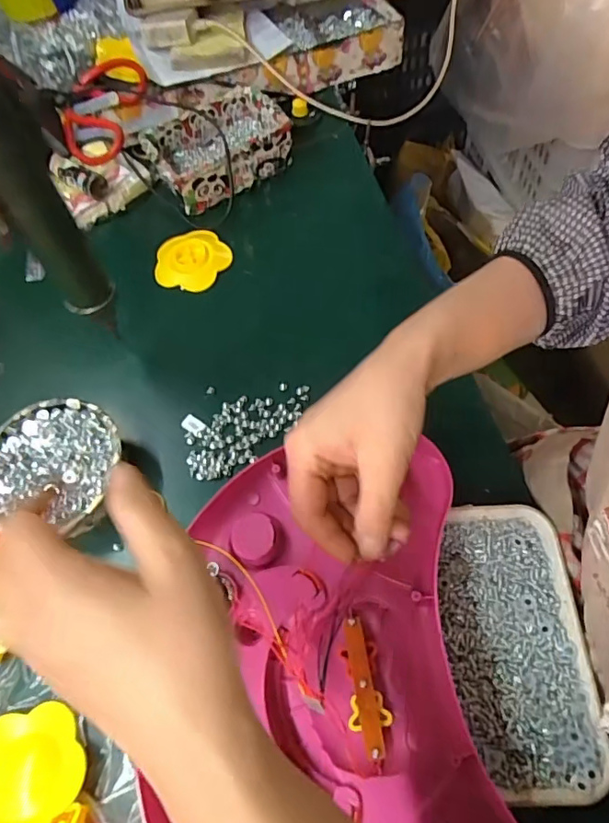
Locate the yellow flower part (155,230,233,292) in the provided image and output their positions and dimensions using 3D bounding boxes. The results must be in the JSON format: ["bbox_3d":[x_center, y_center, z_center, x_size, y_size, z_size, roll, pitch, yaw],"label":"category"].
[{"bbox_3d":[-0.120,-0.161,0.541,0.072,0.008,0.077,-3,63,5],"label":"yellow flower part"}]

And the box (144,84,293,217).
[{"bbox_3d":[-0.096,-0.295,0.576,0.147,0.056,0.098,-34,63,-8],"label":"box"}]

